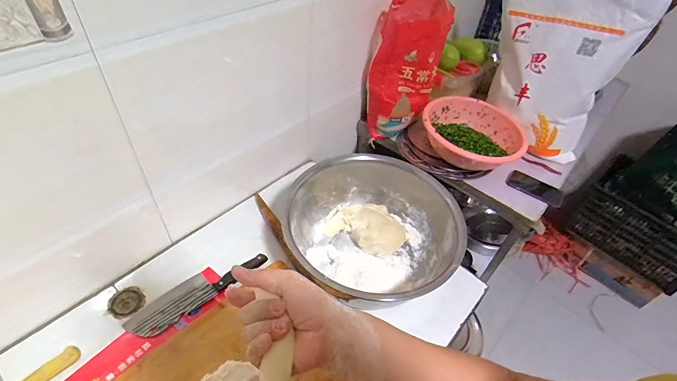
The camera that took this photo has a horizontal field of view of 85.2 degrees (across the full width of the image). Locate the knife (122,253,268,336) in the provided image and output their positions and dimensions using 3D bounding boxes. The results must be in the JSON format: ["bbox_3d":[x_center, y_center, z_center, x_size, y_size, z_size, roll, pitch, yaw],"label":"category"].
[{"bbox_3d":[-0.300,0.210,0.798,0.296,0.016,0.077,-28,55,-29],"label":"knife"}]

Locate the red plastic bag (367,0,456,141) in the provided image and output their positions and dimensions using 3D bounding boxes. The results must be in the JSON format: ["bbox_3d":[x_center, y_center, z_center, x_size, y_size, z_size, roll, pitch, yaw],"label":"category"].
[{"bbox_3d":[0.197,-0.355,1.084,0.175,0.359,0.197,28,49,21],"label":"red plastic bag"}]

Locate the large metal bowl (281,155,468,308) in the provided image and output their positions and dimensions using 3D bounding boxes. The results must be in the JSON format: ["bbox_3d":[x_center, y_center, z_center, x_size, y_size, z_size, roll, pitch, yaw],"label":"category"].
[{"bbox_3d":[0.075,0.105,0.843,0.365,0.169,0.363,3,45,-3],"label":"large metal bowl"}]

